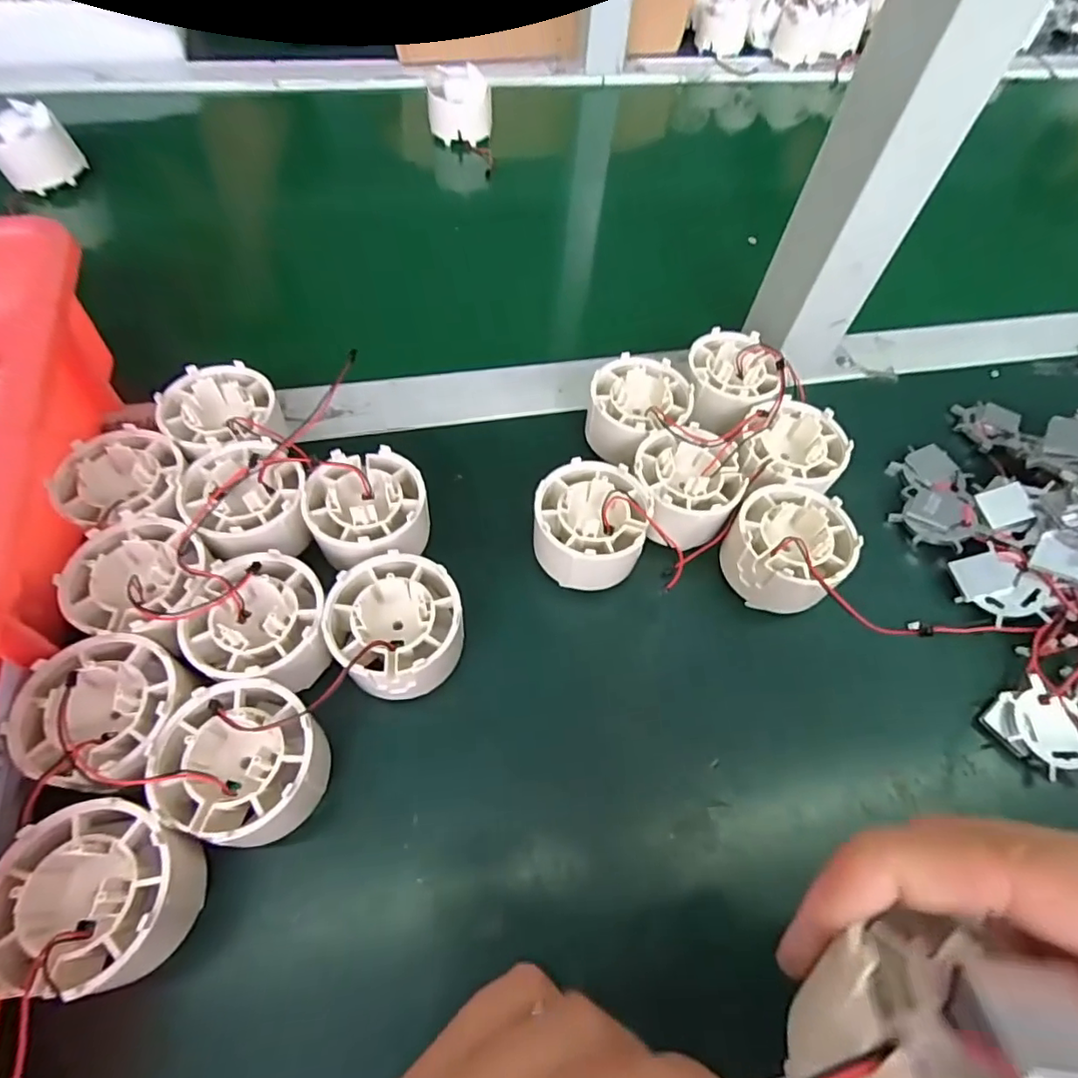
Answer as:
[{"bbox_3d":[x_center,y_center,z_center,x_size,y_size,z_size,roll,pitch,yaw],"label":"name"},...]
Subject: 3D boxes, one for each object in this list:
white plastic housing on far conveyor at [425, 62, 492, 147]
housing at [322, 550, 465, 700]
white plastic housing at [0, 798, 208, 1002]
[{"bbox_3d":[-0.067,-0.369,0.503,0.052,0.039,0.049,-4,58,-7],"label":"white plastic housing on far conveyor"},{"bbox_3d":[-0.057,0.036,0.241,0.050,0.034,0.052,2,58,-3],"label":"housing"},{"bbox_3d":[-0.138,0.112,0.188,0.050,0.032,0.052,3,58,-2],"label":"white plastic housing"}]

